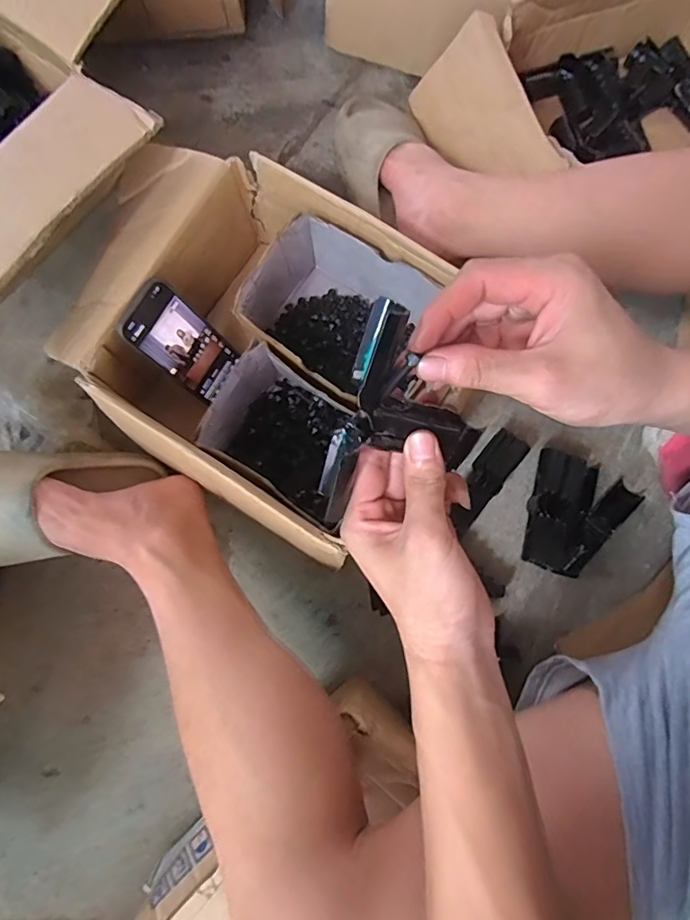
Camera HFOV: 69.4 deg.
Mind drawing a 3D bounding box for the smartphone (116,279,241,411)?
[{"bbox_3d":[-0.172,-0.122,0.532,0.006,0.137,0.071,23,79,35],"label":"smartphone"}]

